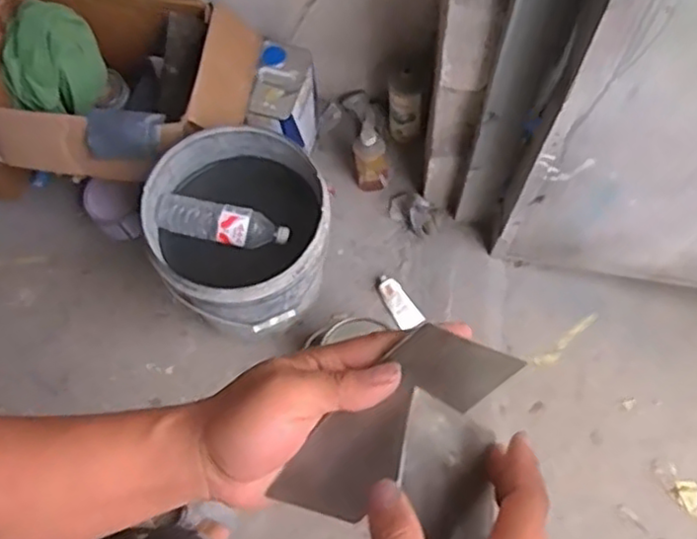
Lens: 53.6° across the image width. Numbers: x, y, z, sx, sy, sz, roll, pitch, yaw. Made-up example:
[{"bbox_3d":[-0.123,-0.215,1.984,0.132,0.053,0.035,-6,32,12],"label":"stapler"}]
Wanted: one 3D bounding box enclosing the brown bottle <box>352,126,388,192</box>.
[{"bbox_3d":[0.047,-0.227,1.451,0.072,0.160,0.067,2,66,2],"label":"brown bottle"}]

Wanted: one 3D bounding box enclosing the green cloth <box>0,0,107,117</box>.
[{"bbox_3d":[-0.560,-0.414,1.332,0.191,0.182,0.086,-1,33,-38],"label":"green cloth"}]

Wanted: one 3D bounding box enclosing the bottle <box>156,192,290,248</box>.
[{"bbox_3d":[-0.215,-0.078,1.186,0.219,0.053,0.075,11,67,6],"label":"bottle"}]

